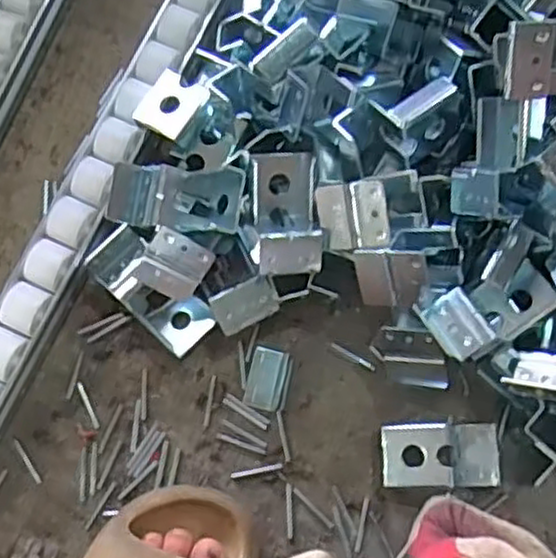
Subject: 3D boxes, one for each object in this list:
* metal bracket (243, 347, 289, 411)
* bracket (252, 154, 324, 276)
[{"bbox_3d":[-0.008,0.075,0.553,0.027,0.004,0.044,14,75,3],"label":"metal bracket"},{"bbox_3d":[0.006,-0.047,0.520,0.047,0.037,0.088,-1,75,-1],"label":"bracket"}]

